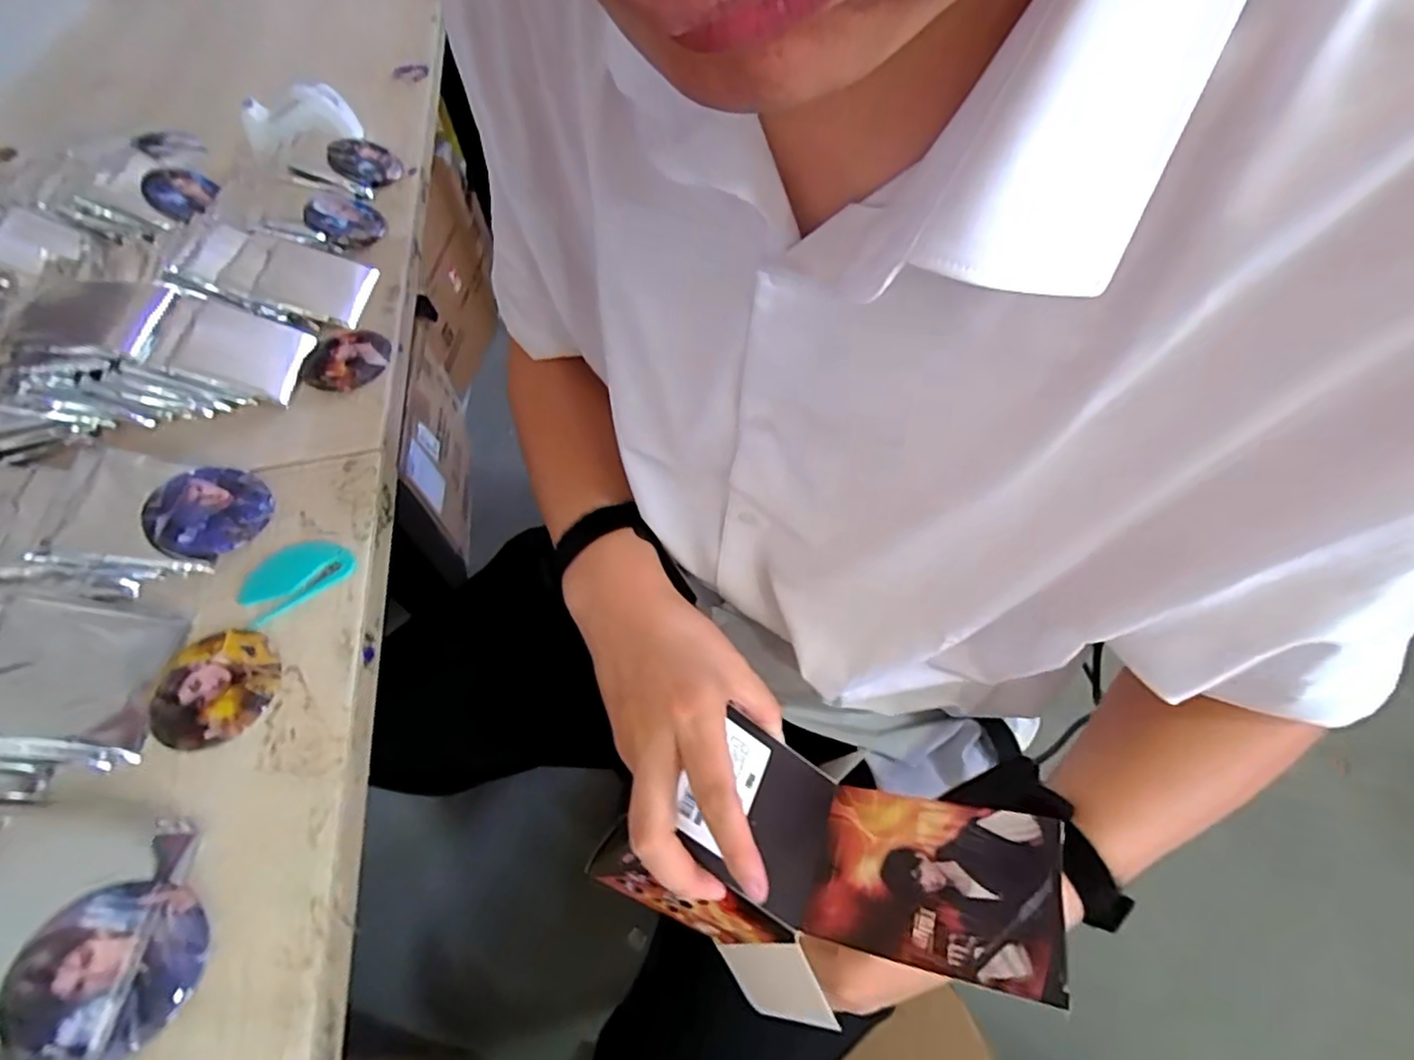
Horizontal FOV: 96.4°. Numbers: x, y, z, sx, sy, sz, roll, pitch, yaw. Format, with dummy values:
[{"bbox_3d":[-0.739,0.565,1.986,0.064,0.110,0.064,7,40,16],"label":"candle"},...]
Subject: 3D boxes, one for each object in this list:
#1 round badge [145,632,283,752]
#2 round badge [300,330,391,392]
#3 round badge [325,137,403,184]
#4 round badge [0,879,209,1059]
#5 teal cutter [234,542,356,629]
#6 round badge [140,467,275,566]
[{"bbox_3d":[-0.296,0.095,0.380,0.070,0.014,0.071,-1,57,2],"label":"round badge"},{"bbox_3d":[-0.307,-0.145,0.537,0.073,0.009,0.068,-1,57,2],"label":"round badge"},{"bbox_3d":[-0.379,-0.408,0.698,0.074,0.009,0.071,9,59,-16],"label":"round badge"},{"bbox_3d":[-0.278,0.207,0.293,0.068,0.007,0.074,20,54,-29],"label":"round badge"},{"bbox_3d":[-0.276,0.030,0.424,0.069,0.007,0.045,-36,62,-18],"label":"teal cutter"},{"bbox_3d":[-0.348,-0.014,0.441,0.071,0.012,0.070,11,54,-16],"label":"round badge"}]

